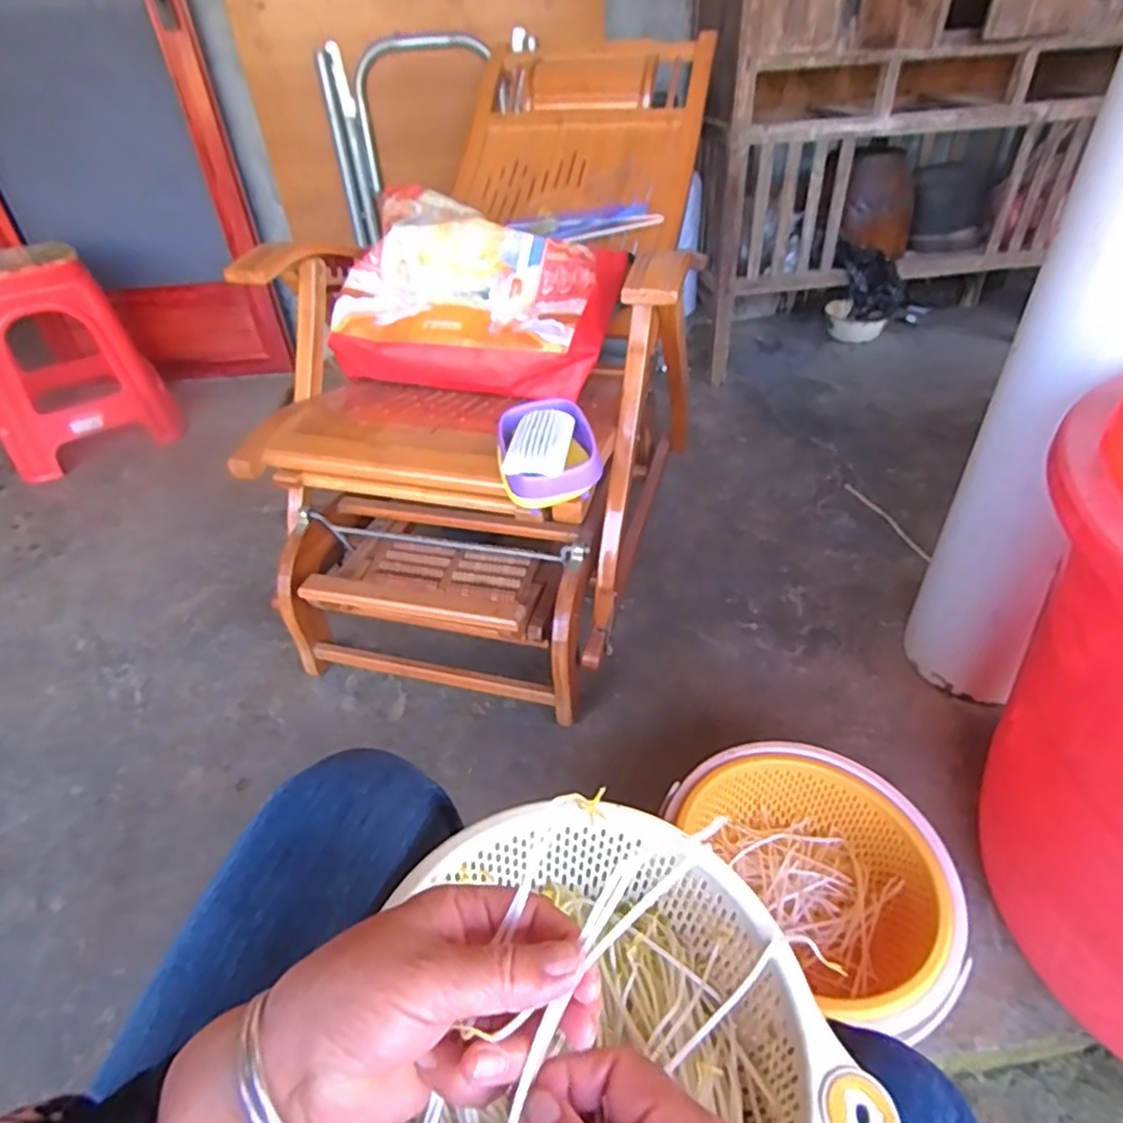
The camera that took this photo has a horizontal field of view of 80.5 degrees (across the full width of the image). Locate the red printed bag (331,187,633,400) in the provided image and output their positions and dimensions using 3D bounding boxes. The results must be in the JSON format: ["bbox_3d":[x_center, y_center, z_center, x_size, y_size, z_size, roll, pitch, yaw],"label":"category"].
[{"bbox_3d":[-0.122,-0.420,1.054,0.408,0.206,0.283,11,41,18],"label":"red printed bag"}]

